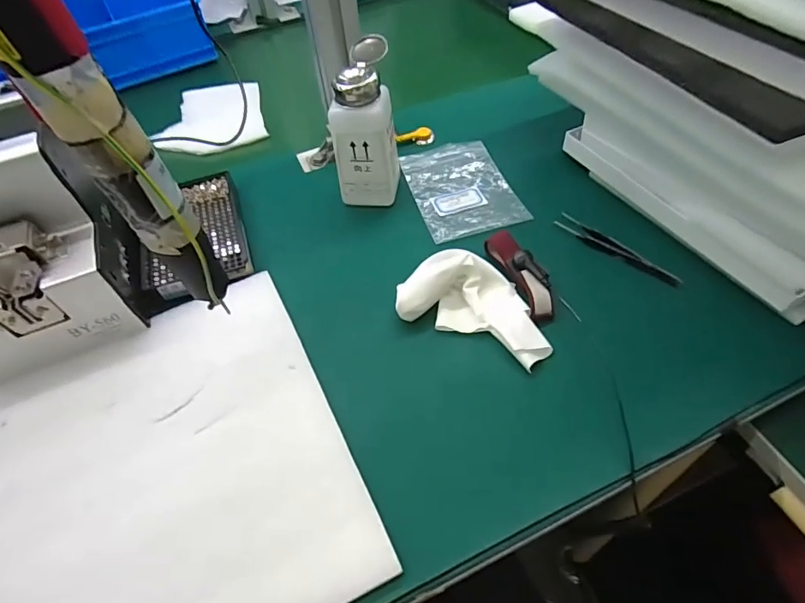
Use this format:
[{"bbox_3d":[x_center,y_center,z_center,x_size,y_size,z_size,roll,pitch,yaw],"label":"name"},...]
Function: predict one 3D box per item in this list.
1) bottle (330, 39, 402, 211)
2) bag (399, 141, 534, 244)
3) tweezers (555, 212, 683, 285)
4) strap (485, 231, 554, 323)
[{"bbox_3d":[-0.034,-0.157,0.445,0.061,0.133,0.064,-2,50,-3],"label":"bottle"},{"bbox_3d":[0.058,-0.116,0.485,0.092,0.007,0.132,-15,51,-7],"label":"bag"},{"bbox_3d":[0.183,-0.045,0.415,0.017,0.007,0.114,-35,56,-21],"label":"tweezers"},{"bbox_3d":[0.099,-0.023,0.399,0.026,0.021,0.091,-19,52,-10],"label":"strap"}]

